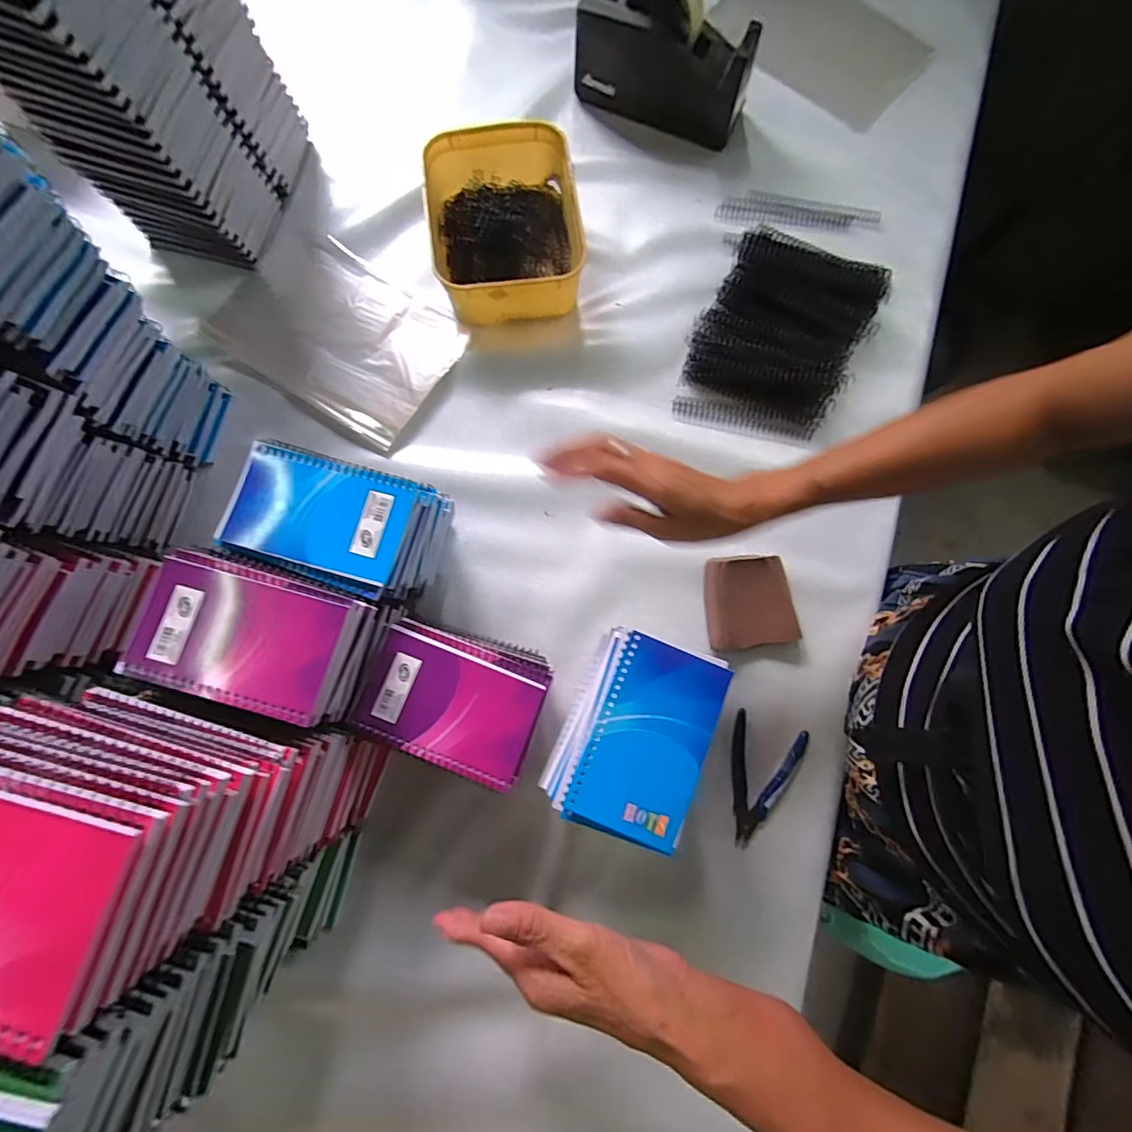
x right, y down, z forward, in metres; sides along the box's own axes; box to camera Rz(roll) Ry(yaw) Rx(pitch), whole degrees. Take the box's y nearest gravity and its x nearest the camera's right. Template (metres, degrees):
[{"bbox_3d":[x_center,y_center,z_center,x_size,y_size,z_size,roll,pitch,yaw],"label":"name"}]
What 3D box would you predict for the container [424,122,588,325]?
[{"bbox_3d":[-0.066,-0.371,0.541,0.153,0.063,0.189,-9,79,-3],"label":"container"}]

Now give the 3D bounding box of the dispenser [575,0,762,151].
[{"bbox_3d":[0.114,-0.589,0.557,0.196,0.114,0.073,17,79,2],"label":"dispenser"}]

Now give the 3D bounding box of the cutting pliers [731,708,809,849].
[{"bbox_3d":[0.179,0.203,0.463,0.068,0.006,0.116,23,79,3],"label":"cutting pliers"}]

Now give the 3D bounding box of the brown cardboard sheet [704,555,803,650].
[{"bbox_3d":[0.179,0.034,0.488,0.084,0.026,0.088,-6,79,-3],"label":"brown cardboard sheet"}]

